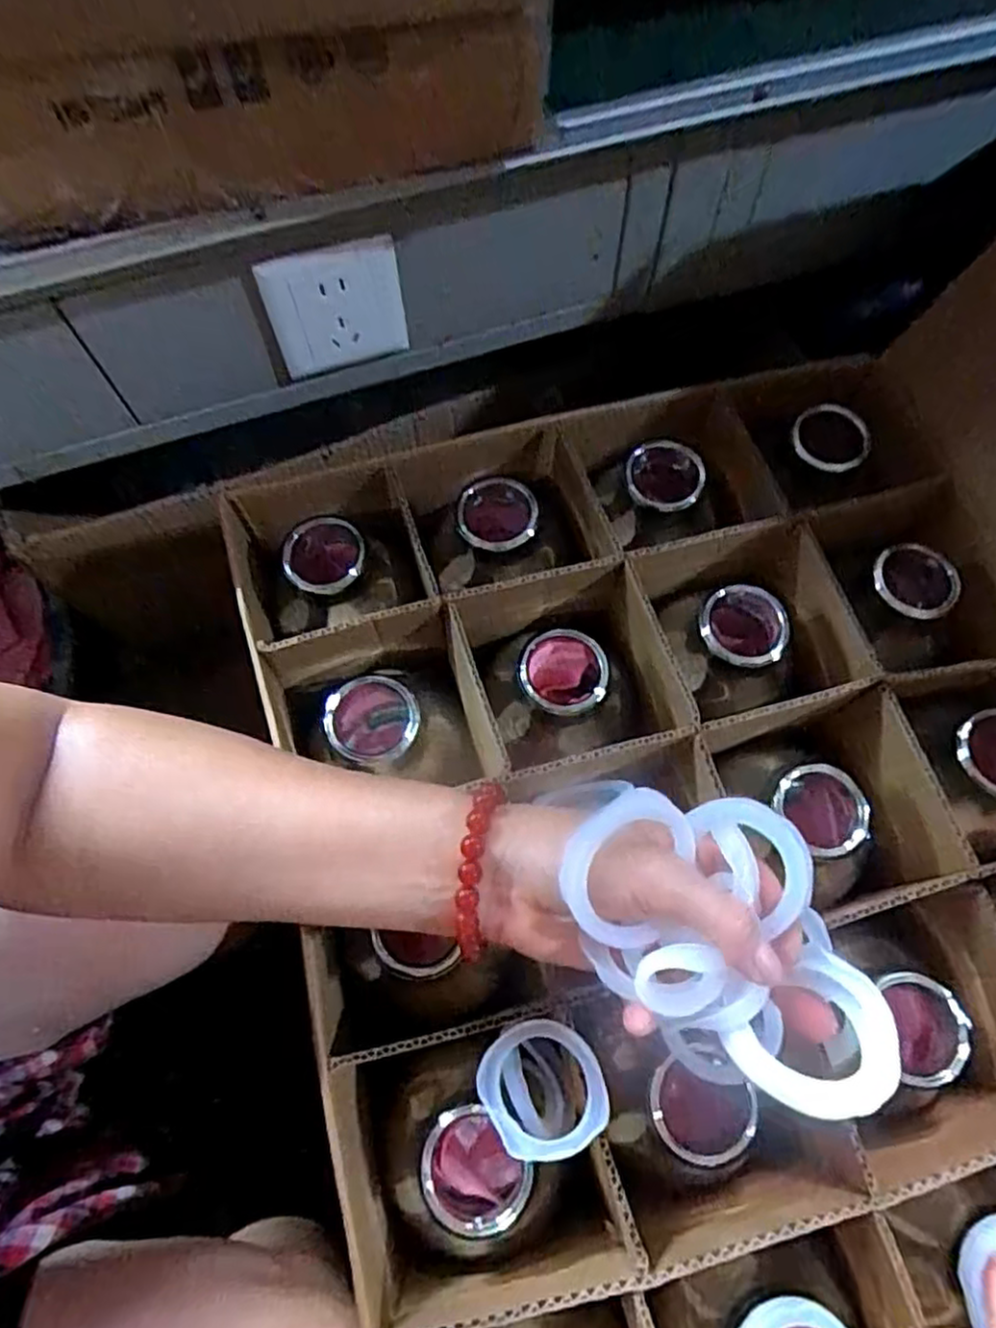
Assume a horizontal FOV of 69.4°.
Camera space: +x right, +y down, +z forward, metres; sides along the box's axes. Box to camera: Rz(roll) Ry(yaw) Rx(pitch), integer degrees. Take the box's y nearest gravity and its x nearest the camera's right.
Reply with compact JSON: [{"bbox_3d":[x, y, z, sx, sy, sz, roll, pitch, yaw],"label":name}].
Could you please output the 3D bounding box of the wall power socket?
[{"bbox_3d":[-0.102,-0.225,0.456,0.083,0.078,0.016,-19,71,-7],"label":"wall power socket"}]

